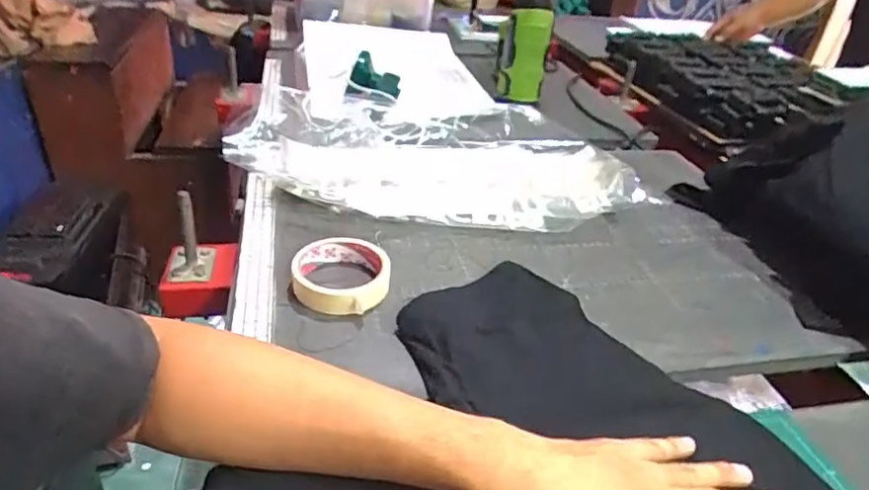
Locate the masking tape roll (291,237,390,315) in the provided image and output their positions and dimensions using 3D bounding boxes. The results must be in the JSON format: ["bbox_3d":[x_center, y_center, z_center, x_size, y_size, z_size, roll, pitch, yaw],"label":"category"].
[{"bbox_3d":[-0.088,0.026,0.537,0.088,0.024,0.089,5,33,-3],"label":"masking tape roll"}]

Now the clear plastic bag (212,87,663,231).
[{"bbox_3d":[-0.010,-0.126,0.744,0.471,0.060,0.268,2,34,-8],"label":"clear plastic bag"}]

